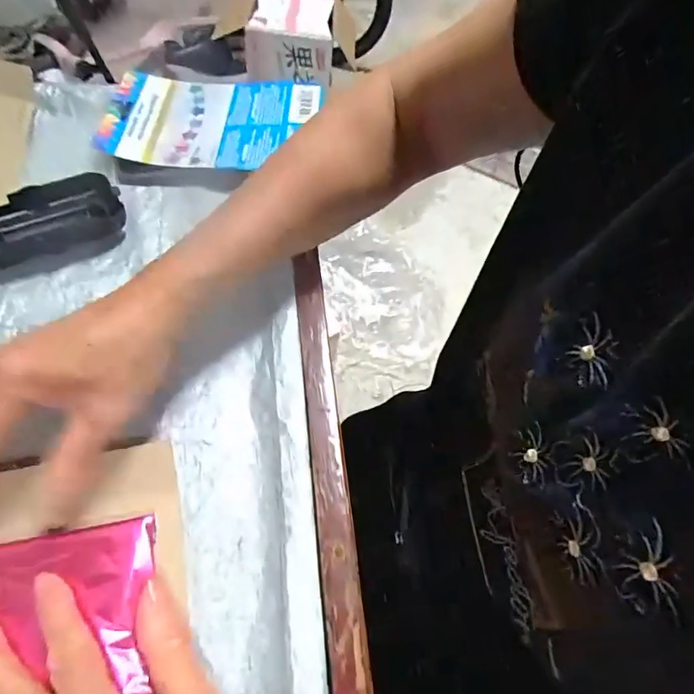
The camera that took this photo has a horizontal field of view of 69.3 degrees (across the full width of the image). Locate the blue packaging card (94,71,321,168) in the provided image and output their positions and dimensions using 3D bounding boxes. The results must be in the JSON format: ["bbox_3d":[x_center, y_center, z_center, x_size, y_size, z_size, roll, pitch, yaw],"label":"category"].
[{"bbox_3d":[-0.119,-0.198,0.440,0.169,0.014,0.111,6,63,-1],"label":"blue packaging card"}]

